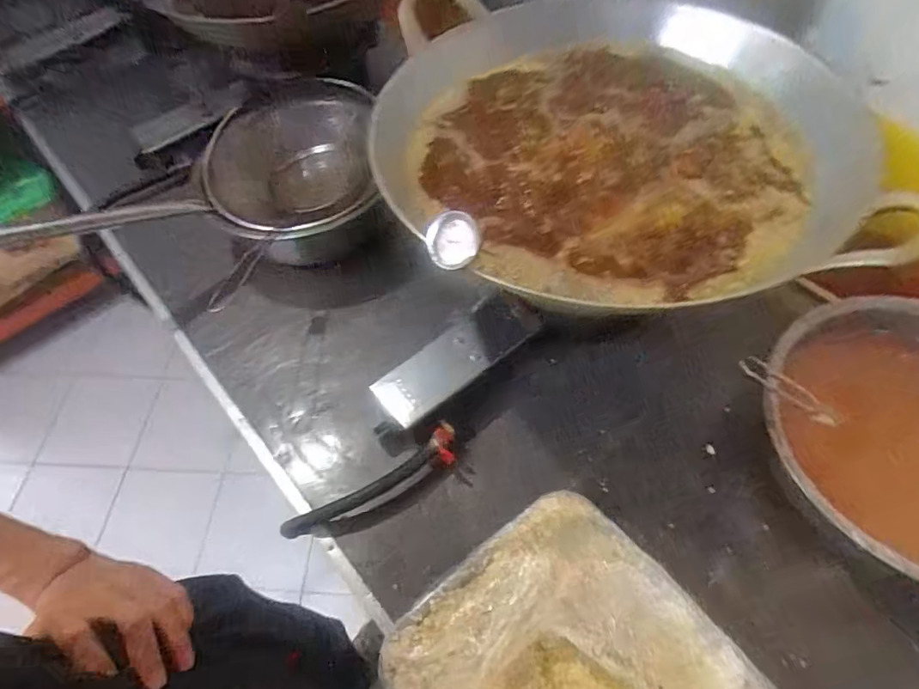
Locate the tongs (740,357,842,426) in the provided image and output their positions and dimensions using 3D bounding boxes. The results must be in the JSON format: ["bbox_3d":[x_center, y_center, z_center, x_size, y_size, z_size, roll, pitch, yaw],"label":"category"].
[{"bbox_3d":[0.378,0.053,0.622,0.157,0.017,0.031,30,62,-12],"label":"tongs"}]

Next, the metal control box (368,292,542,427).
[{"bbox_3d":[-0.001,0.019,0.731,0.231,0.036,0.082,-35,64,-16],"label":"metal control box"}]

